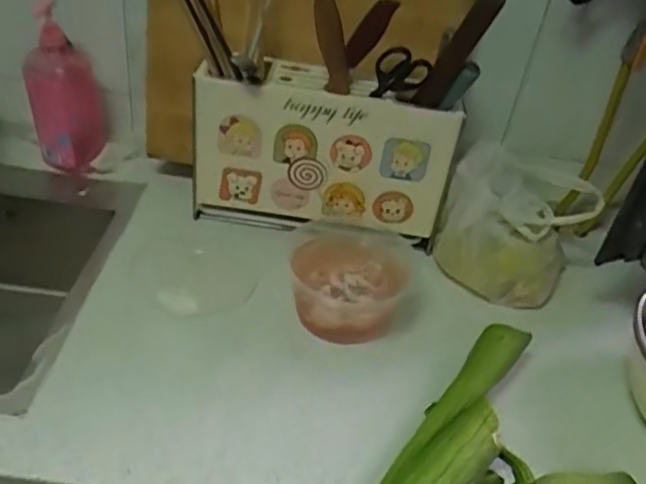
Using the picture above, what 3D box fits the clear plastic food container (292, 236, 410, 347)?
[{"bbox_3d":[0.034,0.053,0.840,0.141,0.084,0.146,10,39,2],"label":"clear plastic food container"}]

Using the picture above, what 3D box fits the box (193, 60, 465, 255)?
[{"bbox_3d":[-0.004,-0.116,0.922,0.359,0.226,0.079,11,39,3],"label":"box"}]

